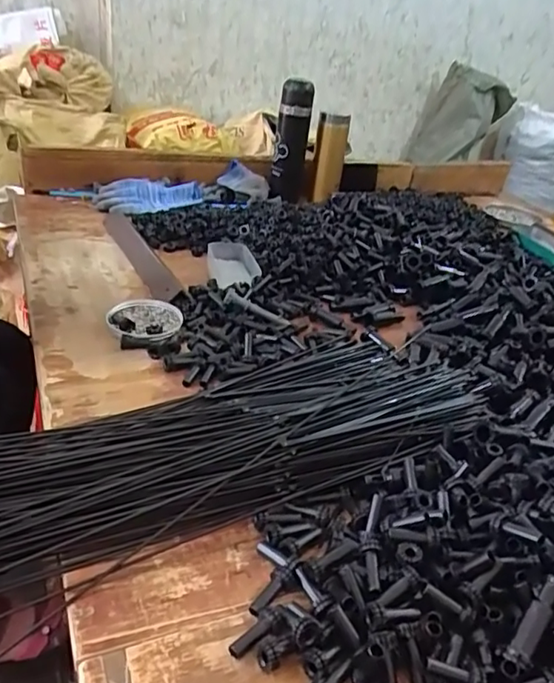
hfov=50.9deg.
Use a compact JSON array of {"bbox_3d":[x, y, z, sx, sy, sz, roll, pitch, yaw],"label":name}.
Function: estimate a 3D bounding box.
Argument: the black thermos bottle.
[{"bbox_3d":[0.029,-0.395,1.174,0.070,0.230,0.071,9,31,1],"label":"black thermos bottle"}]

